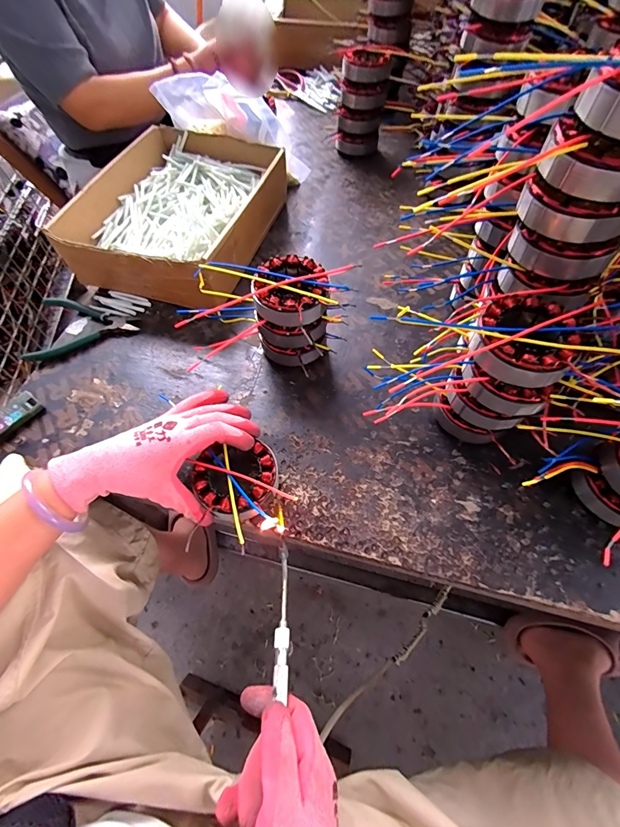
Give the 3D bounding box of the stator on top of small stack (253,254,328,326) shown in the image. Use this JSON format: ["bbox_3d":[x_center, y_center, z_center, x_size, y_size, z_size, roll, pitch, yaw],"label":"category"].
[{"bbox_3d":[-0.020,-0.141,0.415,0.083,0.043,0.087,-1,60,2],"label":"stator on top of small stack"}]

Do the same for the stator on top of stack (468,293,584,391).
[{"bbox_3d":[0.191,-0.067,0.330,0.081,0.037,0.085,-1,60,2],"label":"stator on top of stack"}]

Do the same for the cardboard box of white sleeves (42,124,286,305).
[{"bbox_3d":[-0.196,-0.321,0.576,0.241,0.086,0.331,15,62,10],"label":"cardboard box of white sleeves"}]

